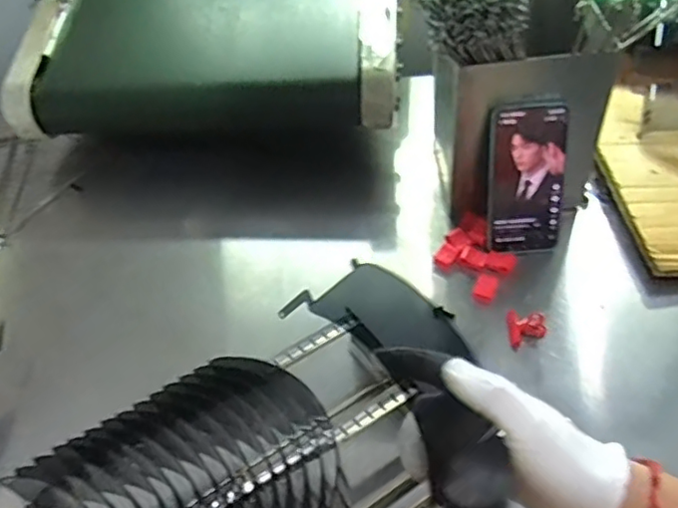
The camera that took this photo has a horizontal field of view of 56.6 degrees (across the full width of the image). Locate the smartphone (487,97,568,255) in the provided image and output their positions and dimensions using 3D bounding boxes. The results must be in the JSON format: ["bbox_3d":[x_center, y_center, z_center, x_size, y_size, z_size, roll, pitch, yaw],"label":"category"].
[{"bbox_3d":[0.192,-0.075,0.646,0.074,0.161,0.013,-2,29,8],"label":"smartphone"}]

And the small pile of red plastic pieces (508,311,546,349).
[{"bbox_3d":[0.182,0.071,0.616,0.034,0.027,0.027,-11,47,-4],"label":"small pile of red plastic pieces"}]

